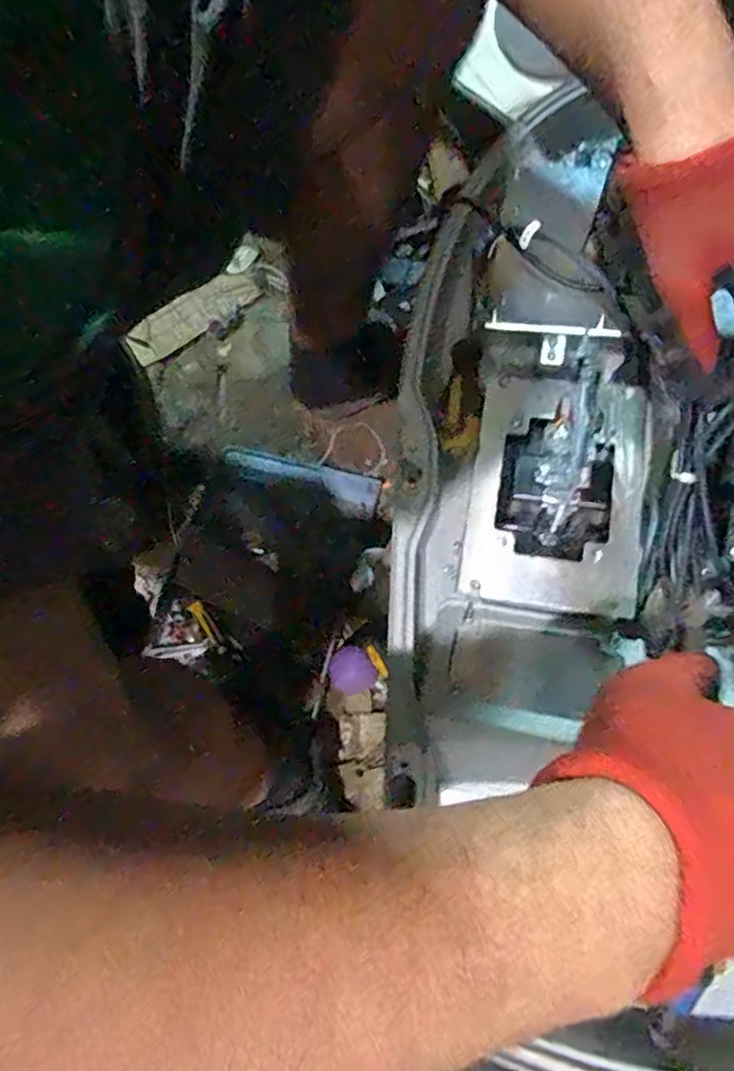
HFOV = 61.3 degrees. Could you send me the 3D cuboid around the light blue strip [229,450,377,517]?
[{"bbox_3d":[-0.084,-0.078,0.803,0.205,0.010,0.055,21,74,8],"label":"light blue strip"}]

